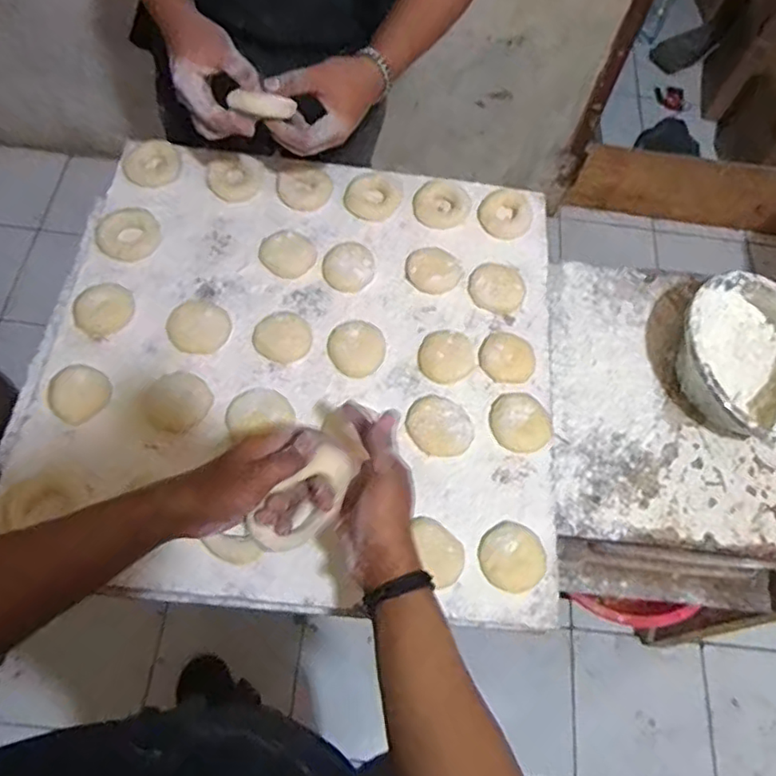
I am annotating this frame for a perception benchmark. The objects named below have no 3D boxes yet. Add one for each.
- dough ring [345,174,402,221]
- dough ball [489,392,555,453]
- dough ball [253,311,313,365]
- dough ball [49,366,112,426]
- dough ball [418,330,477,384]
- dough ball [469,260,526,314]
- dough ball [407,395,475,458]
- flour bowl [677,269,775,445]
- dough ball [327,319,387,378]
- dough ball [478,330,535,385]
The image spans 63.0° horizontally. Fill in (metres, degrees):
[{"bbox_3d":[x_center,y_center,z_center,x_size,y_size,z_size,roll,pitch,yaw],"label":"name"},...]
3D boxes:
[{"bbox_3d":[-0.022,-0.250,0.833,0.066,0.020,0.064,1,63,-2],"label":"dough ring"},{"bbox_3d":[0.149,0.037,0.708,0.070,0.026,0.066,1,63,-2],"label":"dough ball"},{"bbox_3d":[-0.122,-0.059,0.730,0.063,0.020,0.057,36,66,14],"label":"dough ball"},{"bbox_3d":[-0.326,0.005,0.669,0.060,0.029,0.054,-40,71,-20],"label":"dough ball"},{"bbox_3d":[0.069,-0.039,0.735,0.064,0.019,0.065,1,63,-2],"label":"dough ball"},{"bbox_3d":[0.138,-0.127,0.793,0.068,0.029,0.063,1,63,-2],"label":"dough ball"},{"bbox_3d":[0.057,0.041,0.694,0.062,0.018,0.071,-38,71,-20],"label":"dough ball"},{"bbox_3d":[0.435,-0.037,0.777,0.171,0.082,0.191,34,66,14],"label":"flour bowl"},{"bbox_3d":[-0.036,-0.046,0.728,0.065,0.028,0.062,2,63,-2],"label":"dough ball"},{"bbox_3d":[0.141,-0.037,0.743,0.065,0.015,0.065,1,63,-2],"label":"dough ball"}]

